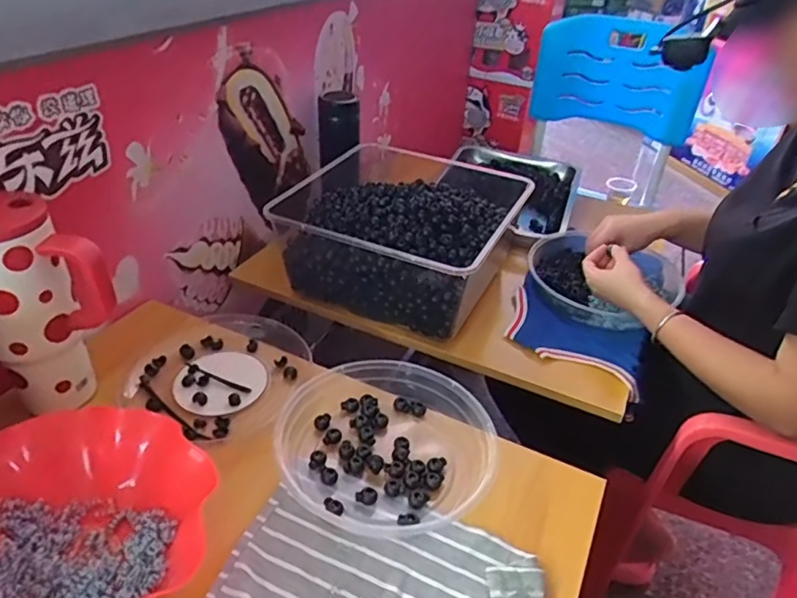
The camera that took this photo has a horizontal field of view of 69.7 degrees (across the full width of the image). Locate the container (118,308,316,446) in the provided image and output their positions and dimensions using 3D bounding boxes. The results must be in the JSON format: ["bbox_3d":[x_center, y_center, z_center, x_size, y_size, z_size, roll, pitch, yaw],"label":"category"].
[{"bbox_3d":[-0.208,0.078,0.647,0.194,0.029,0.180,3,35,-2],"label":"container"}]

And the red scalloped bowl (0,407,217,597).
[{"bbox_3d":[-0.266,0.183,0.441,0.200,0.058,0.224,26,41,28],"label":"red scalloped bowl"}]

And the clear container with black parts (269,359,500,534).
[{"bbox_3d":[-0.012,0.137,0.555,0.204,0.042,0.182,13,36,12],"label":"clear container with black parts"}]

